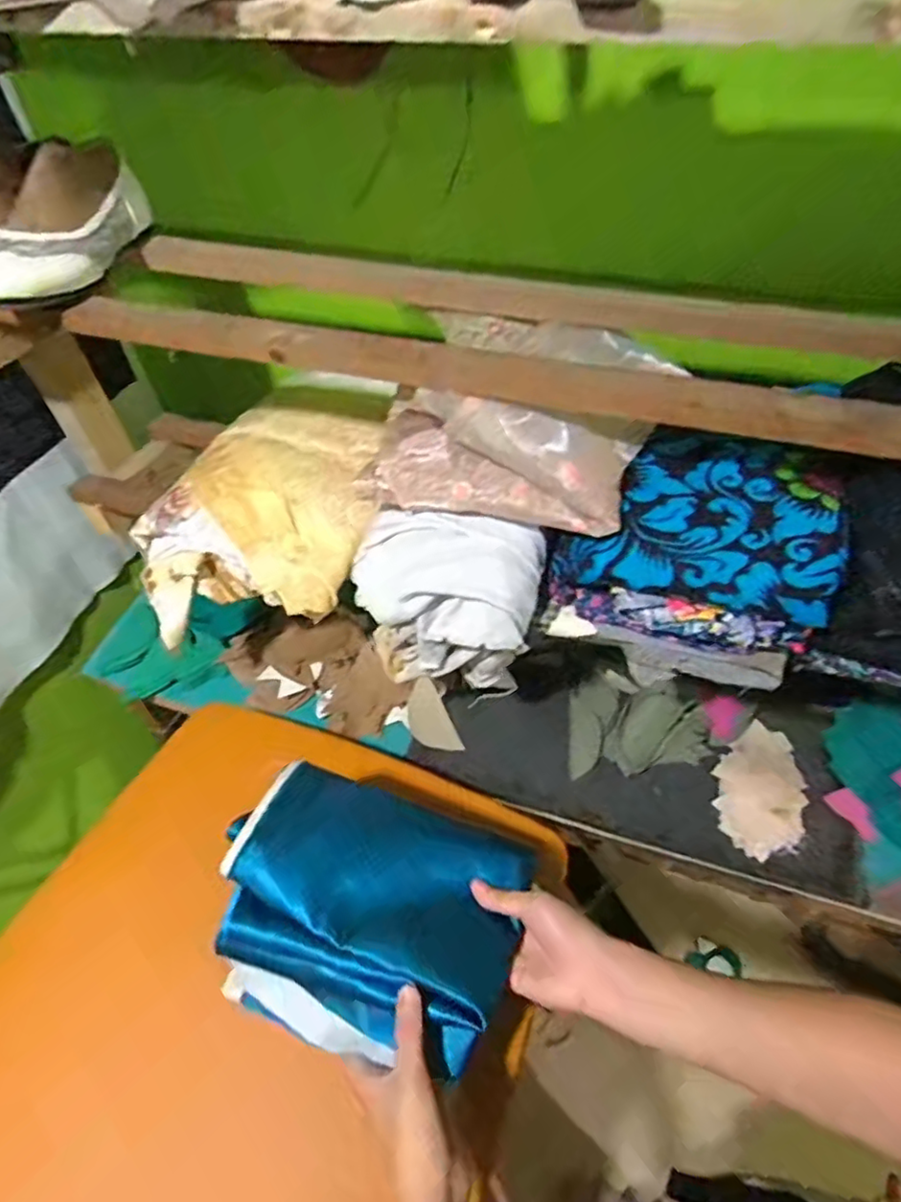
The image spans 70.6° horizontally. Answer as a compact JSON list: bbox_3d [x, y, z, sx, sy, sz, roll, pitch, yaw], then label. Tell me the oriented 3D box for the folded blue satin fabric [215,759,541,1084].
[{"bbox_3d":[-0.056,0.232,0.478,0.206,0.098,0.166,10,50,12],"label":"folded blue satin fabric"}]

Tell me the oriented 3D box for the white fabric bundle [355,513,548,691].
[{"bbox_3d":[-0.008,0.007,0.622,0.181,0.171,0.108,8,50,10],"label":"white fabric bundle"}]

